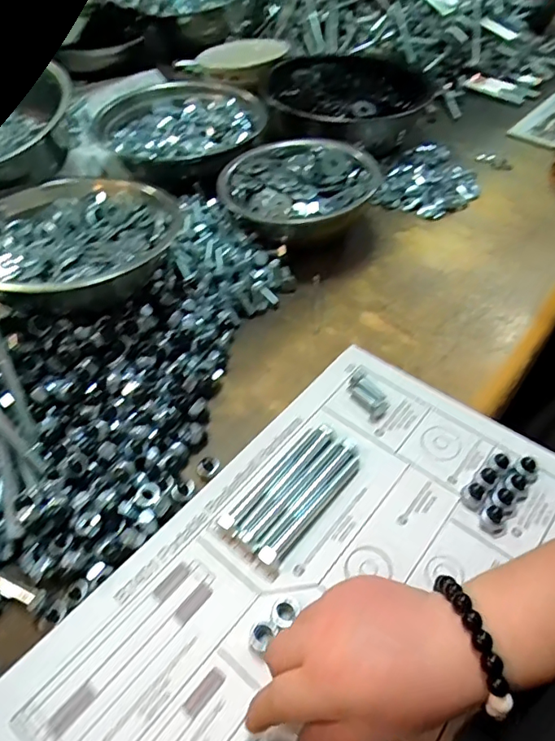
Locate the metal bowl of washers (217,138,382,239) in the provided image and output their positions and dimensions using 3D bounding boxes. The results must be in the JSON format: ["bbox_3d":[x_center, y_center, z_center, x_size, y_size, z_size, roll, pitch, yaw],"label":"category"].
[{"bbox_3d":[0.020,-0.205,0.583,0.169,0.071,0.167,0,50,-1],"label":"metal bowl of washers"}]

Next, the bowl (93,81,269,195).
[{"bbox_3d":[-0.128,-0.320,0.679,0.185,0.068,0.195,0,50,-1],"label":"bowl"}]

